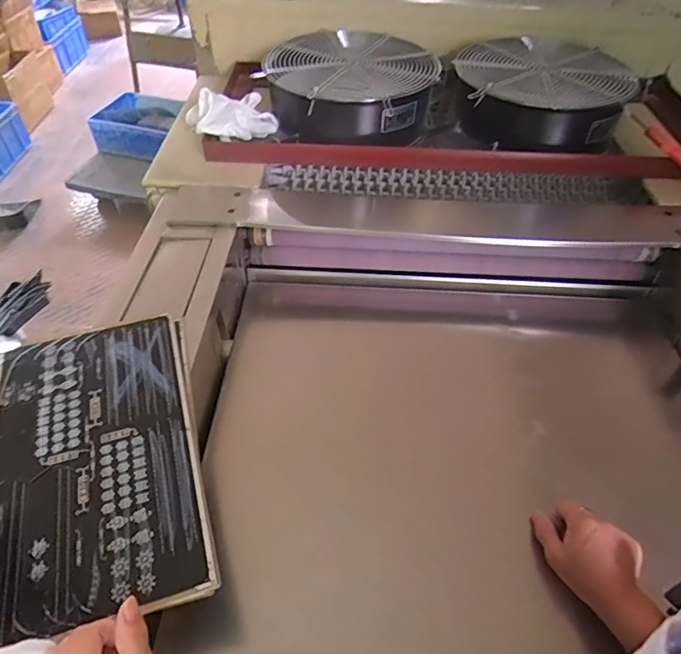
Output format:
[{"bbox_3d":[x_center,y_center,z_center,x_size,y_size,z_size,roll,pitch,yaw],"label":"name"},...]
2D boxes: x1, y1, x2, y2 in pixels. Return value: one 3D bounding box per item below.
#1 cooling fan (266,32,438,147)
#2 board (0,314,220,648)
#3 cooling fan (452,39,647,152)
[{"bbox_3d":[0.022,-0.465,0.959,0.315,0.117,0.314,5,49,3],"label":"cooling fan"},{"bbox_3d":[-0.246,0.123,0.497,0.203,0.018,0.327,-13,51,-12],"label":"board"},{"bbox_3d":[0.373,-0.432,0.932,0.299,0.127,0.303,25,53,19],"label":"cooling fan"}]

